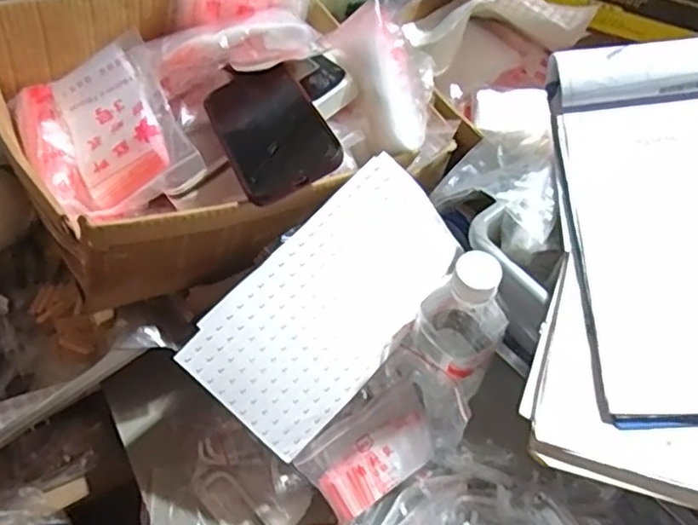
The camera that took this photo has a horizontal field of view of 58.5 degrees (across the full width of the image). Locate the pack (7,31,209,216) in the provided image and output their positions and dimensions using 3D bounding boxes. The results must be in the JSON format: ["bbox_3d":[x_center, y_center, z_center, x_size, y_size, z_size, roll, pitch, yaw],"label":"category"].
[{"bbox_3d":[-0.219,-0.121,0.549,0.128,0.043,0.179,-25,61,-15],"label":"pack"}]

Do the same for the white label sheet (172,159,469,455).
[{"bbox_3d":[-0.011,0.030,0.521,0.124,0.021,0.246,45,79,-4],"label":"white label sheet"}]

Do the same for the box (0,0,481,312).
[{"bbox_3d":[-0.093,-0.150,0.565,0.389,0.130,0.275,-24,61,-15],"label":"box"}]

